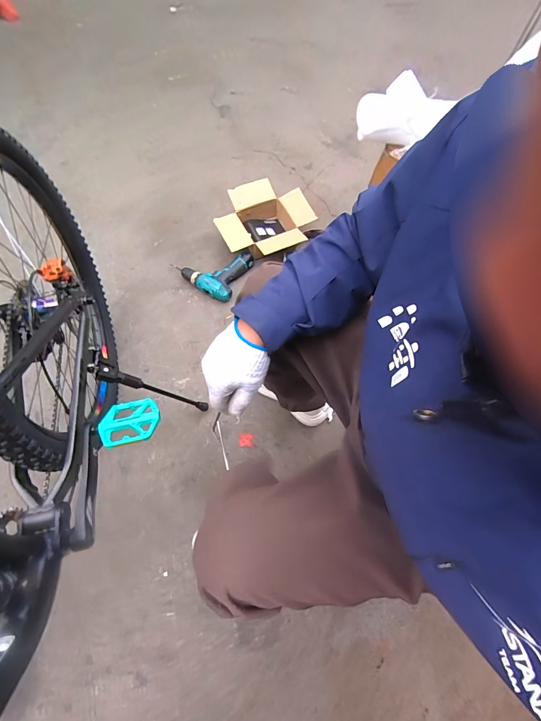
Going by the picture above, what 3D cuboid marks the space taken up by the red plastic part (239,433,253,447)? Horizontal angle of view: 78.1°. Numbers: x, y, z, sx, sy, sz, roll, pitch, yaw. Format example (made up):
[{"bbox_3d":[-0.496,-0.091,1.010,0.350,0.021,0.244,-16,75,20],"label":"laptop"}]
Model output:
[{"bbox_3d":[-0.068,0.220,0.924,0.038,0.006,0.036,-1,65,-4],"label":"red plastic part"}]

